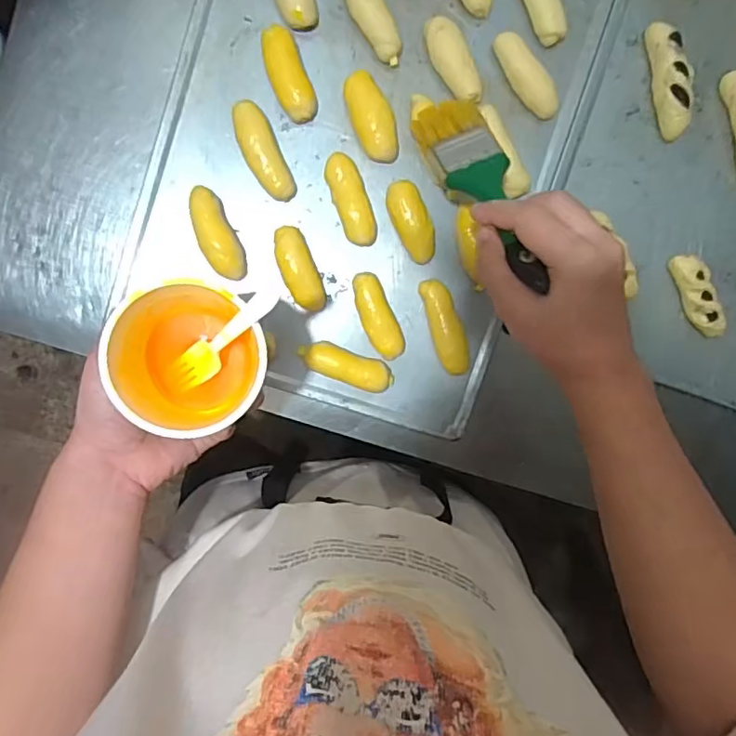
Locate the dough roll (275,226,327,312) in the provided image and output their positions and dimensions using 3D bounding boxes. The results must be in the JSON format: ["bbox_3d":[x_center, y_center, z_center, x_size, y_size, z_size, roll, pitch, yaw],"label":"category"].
[{"bbox_3d":[-0.059,-0.084,0.489,0.028,0.018,0.074,-23,99,-1],"label":"dough roll"}]

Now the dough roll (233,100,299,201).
[{"bbox_3d":[-0.087,-0.179,0.473,0.028,0.020,0.081,-25,99,-1],"label":"dough roll"}]

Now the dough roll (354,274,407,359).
[{"bbox_3d":[0.009,-0.044,0.498,0.028,0.021,0.079,-25,99,-1],"label":"dough roll"}]

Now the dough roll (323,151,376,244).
[{"bbox_3d":[-0.014,-0.143,0.485,0.029,0.018,0.078,-21,99,-2],"label":"dough roll"}]

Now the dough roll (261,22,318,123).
[{"bbox_3d":[-0.065,-0.239,0.467,0.030,0.018,0.072,-23,99,-1],"label":"dough roll"}]

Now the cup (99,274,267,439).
[{"bbox_3d":[-0.114,-0.004,0.365,0.092,0.083,0.085,-1,98,-5],"label":"cup"}]

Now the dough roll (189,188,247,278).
[{"bbox_3d":[-0.128,-0.112,0.479,0.029,0.020,0.077,-26,99,-1],"label":"dough roll"}]

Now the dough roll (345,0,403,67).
[{"bbox_3d":[0.004,-0.289,0.469,0.027,0.016,0.079,-30,99,0],"label":"dough roll"}]

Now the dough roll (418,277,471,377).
[{"bbox_3d":[0.069,-0.036,0.505,0.029,0.019,0.087,-19,99,-2],"label":"dough roll"}]

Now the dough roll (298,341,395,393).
[{"bbox_3d":[-0.018,-0.002,0.500,0.086,0.023,0.028,22,96,-8],"label":"dough roll"}]

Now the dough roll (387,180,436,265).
[{"bbox_3d":[0.039,-0.125,0.486,0.030,0.024,0.070,-23,99,-1],"label":"dough roll"}]

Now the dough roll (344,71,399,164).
[{"bbox_3d":[0.004,-0.208,0.474,0.032,0.021,0.071,-25,99,-1],"label":"dough roll"}]

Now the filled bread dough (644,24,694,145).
[{"bbox_3d":[0.264,-0.251,0.495,0.027,0.023,0.095,-16,99,-2],"label":"filled bread dough"}]

